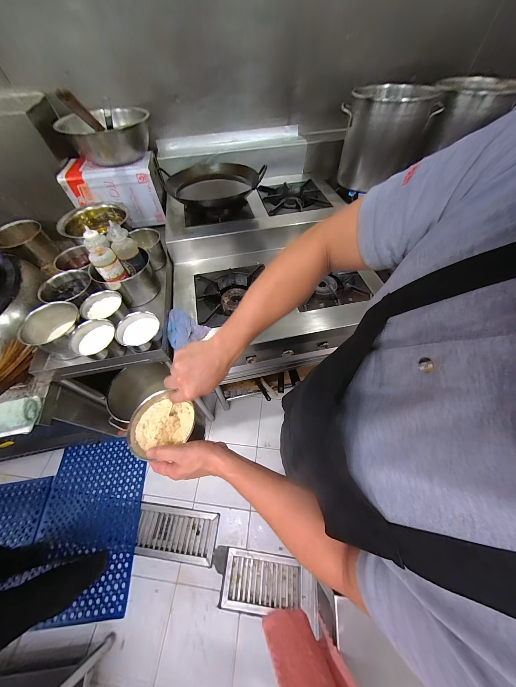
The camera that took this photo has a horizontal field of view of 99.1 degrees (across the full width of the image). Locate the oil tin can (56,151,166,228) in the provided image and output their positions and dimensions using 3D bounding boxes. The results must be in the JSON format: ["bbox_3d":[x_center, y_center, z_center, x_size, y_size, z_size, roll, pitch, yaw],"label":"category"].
[{"bbox_3d":[-0.613,-0.678,0.988,0.372,0.217,0.196,-12,57,-6],"label":"oil tin can"}]

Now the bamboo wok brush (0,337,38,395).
[{"bbox_3d":[-0.759,0.105,0.635,0.052,0.081,0.262,-1,57,1],"label":"bamboo wok brush"}]

